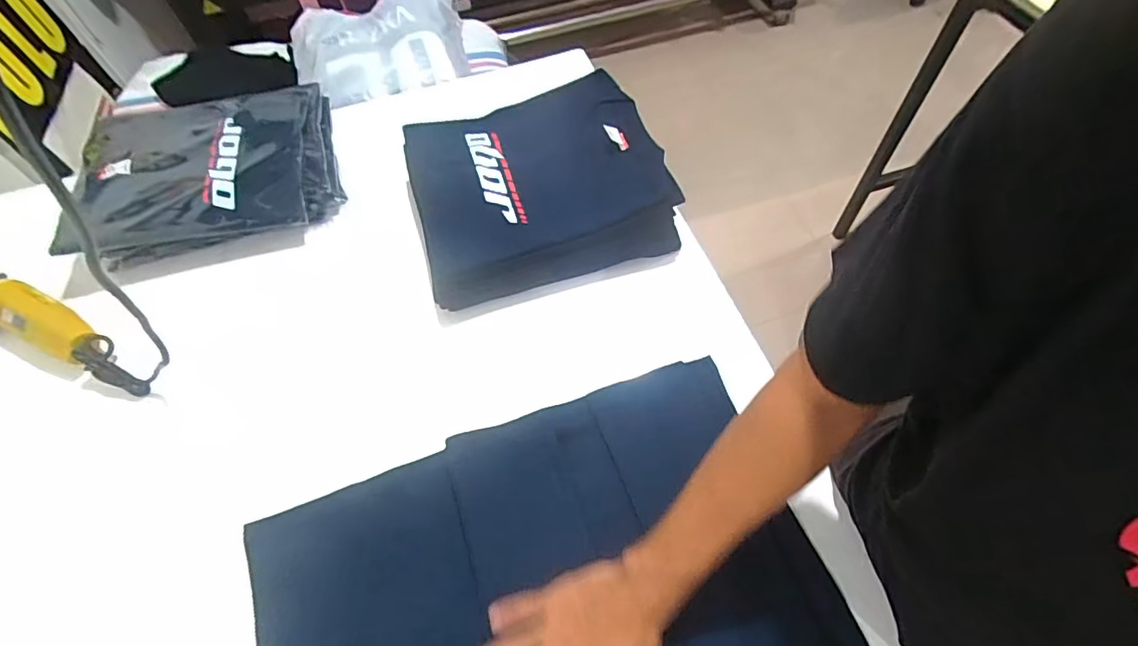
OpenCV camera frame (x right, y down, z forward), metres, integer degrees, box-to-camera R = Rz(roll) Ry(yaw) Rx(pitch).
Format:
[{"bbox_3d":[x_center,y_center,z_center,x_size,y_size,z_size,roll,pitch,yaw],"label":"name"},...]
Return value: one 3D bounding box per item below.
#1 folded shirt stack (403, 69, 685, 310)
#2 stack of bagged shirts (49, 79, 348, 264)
[{"bbox_3d":[-0.048,-0.200,0.754,0.338,0.082,0.297,-14,59,-5],"label":"folded shirt stack"},{"bbox_3d":[-0.561,-0.243,0.826,0.375,0.075,0.306,-17,59,-7],"label":"stack of bagged shirts"}]

